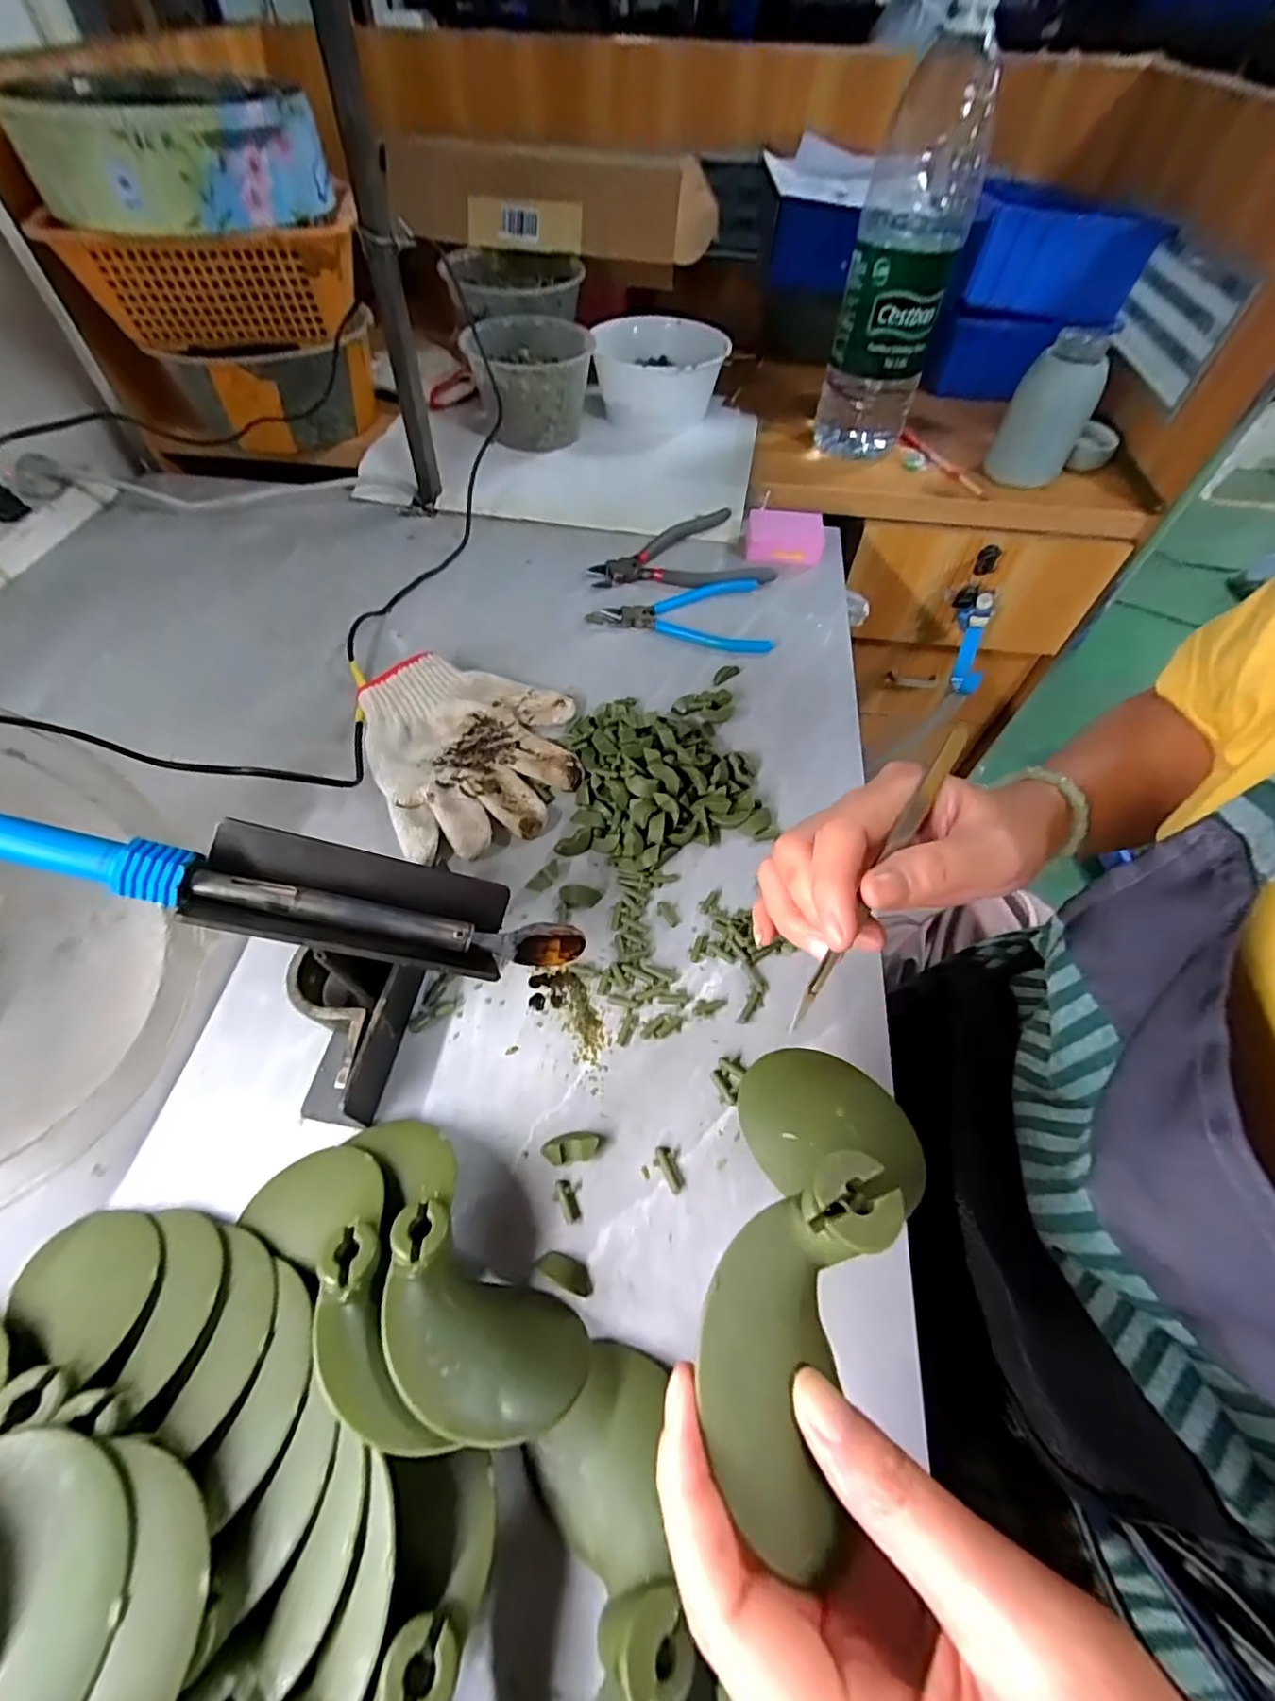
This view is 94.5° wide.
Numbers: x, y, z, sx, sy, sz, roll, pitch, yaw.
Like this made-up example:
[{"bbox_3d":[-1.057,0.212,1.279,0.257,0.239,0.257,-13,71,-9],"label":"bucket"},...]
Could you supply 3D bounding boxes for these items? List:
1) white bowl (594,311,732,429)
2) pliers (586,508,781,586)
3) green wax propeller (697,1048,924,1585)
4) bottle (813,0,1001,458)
[{"bbox_3d":[0.029,-0.572,0.710,0.146,0.077,0.157,1,56,-2],"label":"white bowl"},{"bbox_3d":[0.041,-0.299,0.585,0.174,0.013,0.111,-1,56,-3],"label":"pliers"},{"bbox_3d":[0.060,0.125,0.200,0.058,0.055,0.149,21,40,12],"label":"green wax propeller"},{"bbox_3d":[0.263,-0.578,0.582,0.098,0.322,0.100,16,57,8],"label":"bottle"}]

